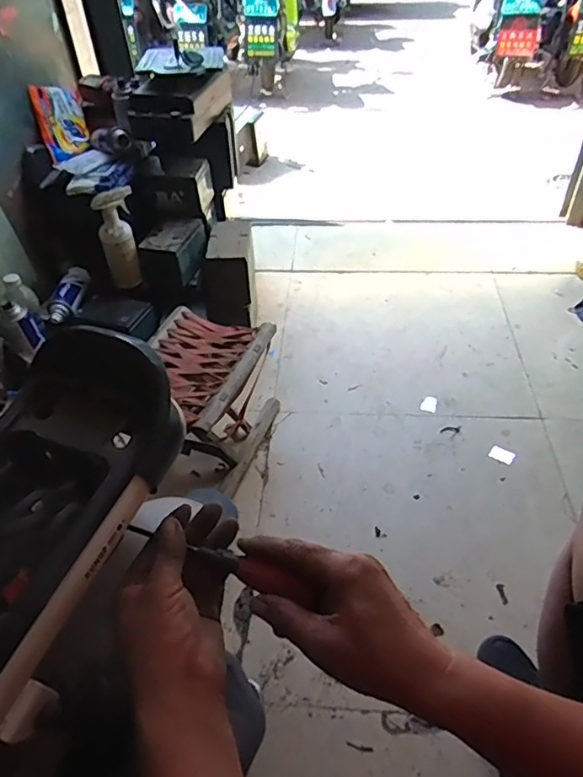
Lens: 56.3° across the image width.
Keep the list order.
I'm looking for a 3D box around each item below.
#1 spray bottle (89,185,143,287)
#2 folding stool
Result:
[{"bbox_3d":[-0.387,-0.342,1.246,0.079,0.218,0.077,-2,44,1],"label":"spray bottle"},{"bbox_3d":[-0.182,0.027,1.118,0.222,0.233,0.284,13,47,16],"label":"folding stool"}]

